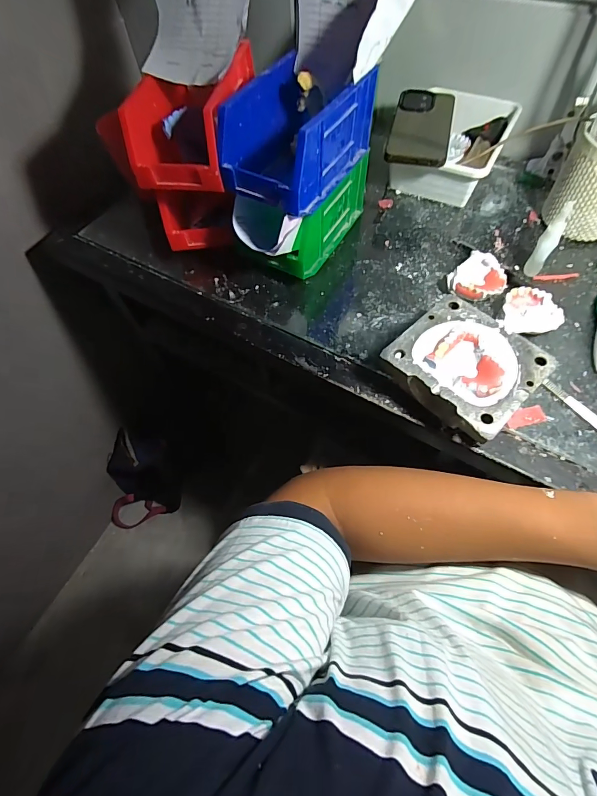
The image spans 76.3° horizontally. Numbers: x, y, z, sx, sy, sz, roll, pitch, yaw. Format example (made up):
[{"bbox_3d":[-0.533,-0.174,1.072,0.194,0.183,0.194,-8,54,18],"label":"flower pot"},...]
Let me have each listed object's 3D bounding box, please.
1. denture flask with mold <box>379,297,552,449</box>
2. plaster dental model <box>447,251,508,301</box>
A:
[{"bbox_3d":[0.166,-0.030,0.388,0.118,0.042,0.127,-41,67,-17],"label":"denture flask with mold"},{"bbox_3d":[0.214,-0.140,0.453,0.056,0.025,0.061,37,70,20],"label":"plaster dental model"}]

